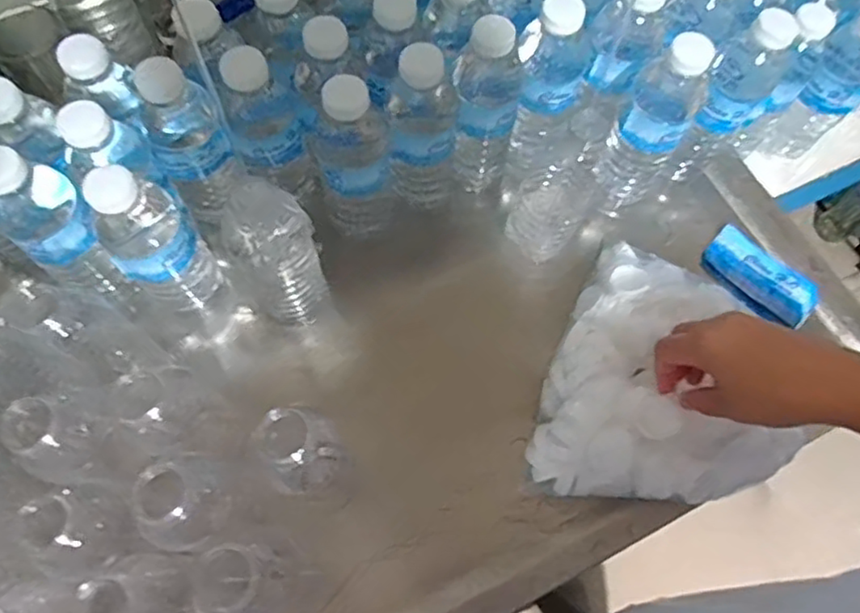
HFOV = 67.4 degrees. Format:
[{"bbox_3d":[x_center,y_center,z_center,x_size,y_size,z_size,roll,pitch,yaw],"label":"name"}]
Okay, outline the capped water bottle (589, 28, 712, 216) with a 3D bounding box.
[{"bbox_3d":[0.182,-0.151,0.538,0.058,0.176,0.058,30,69,10],"label":"capped water bottle"}]

